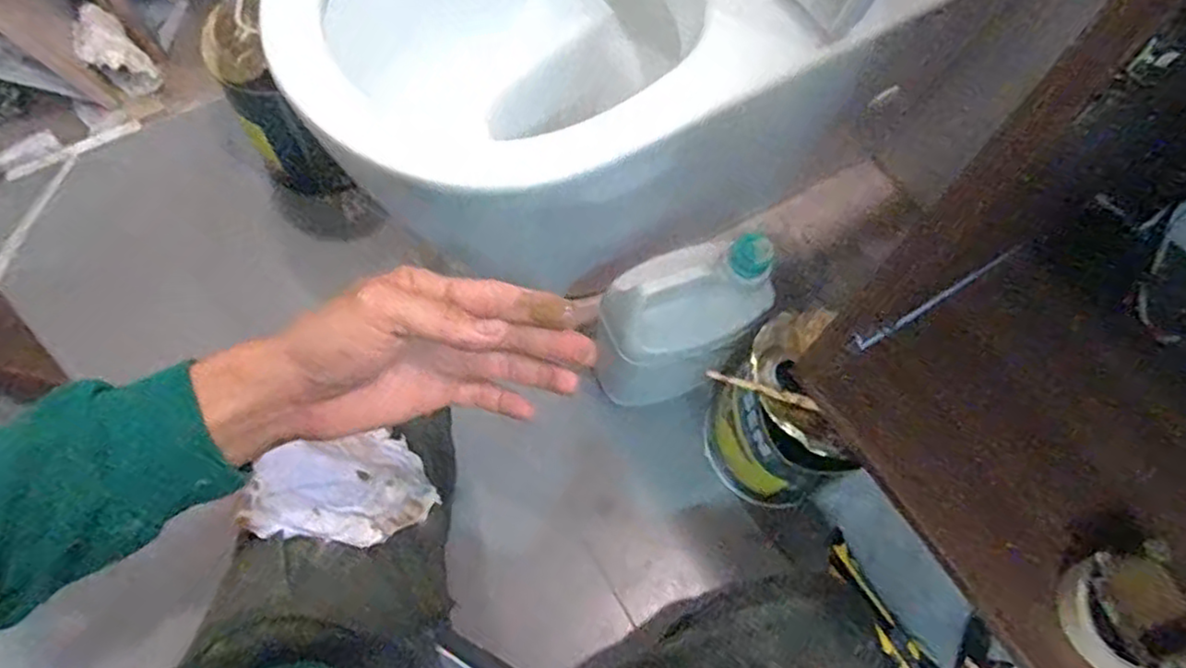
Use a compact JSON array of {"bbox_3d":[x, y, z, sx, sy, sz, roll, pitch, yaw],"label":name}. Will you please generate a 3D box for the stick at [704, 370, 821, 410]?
[{"bbox_3d":[0.157,0.051,0.649,0.105,0.009,0.012,18,67,4],"label":"stick"}]

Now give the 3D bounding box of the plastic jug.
[{"bbox_3d":[0.088,-0.011,0.776,0.166,0.239,0.103,-25,71,-13],"label":"plastic jug"}]

